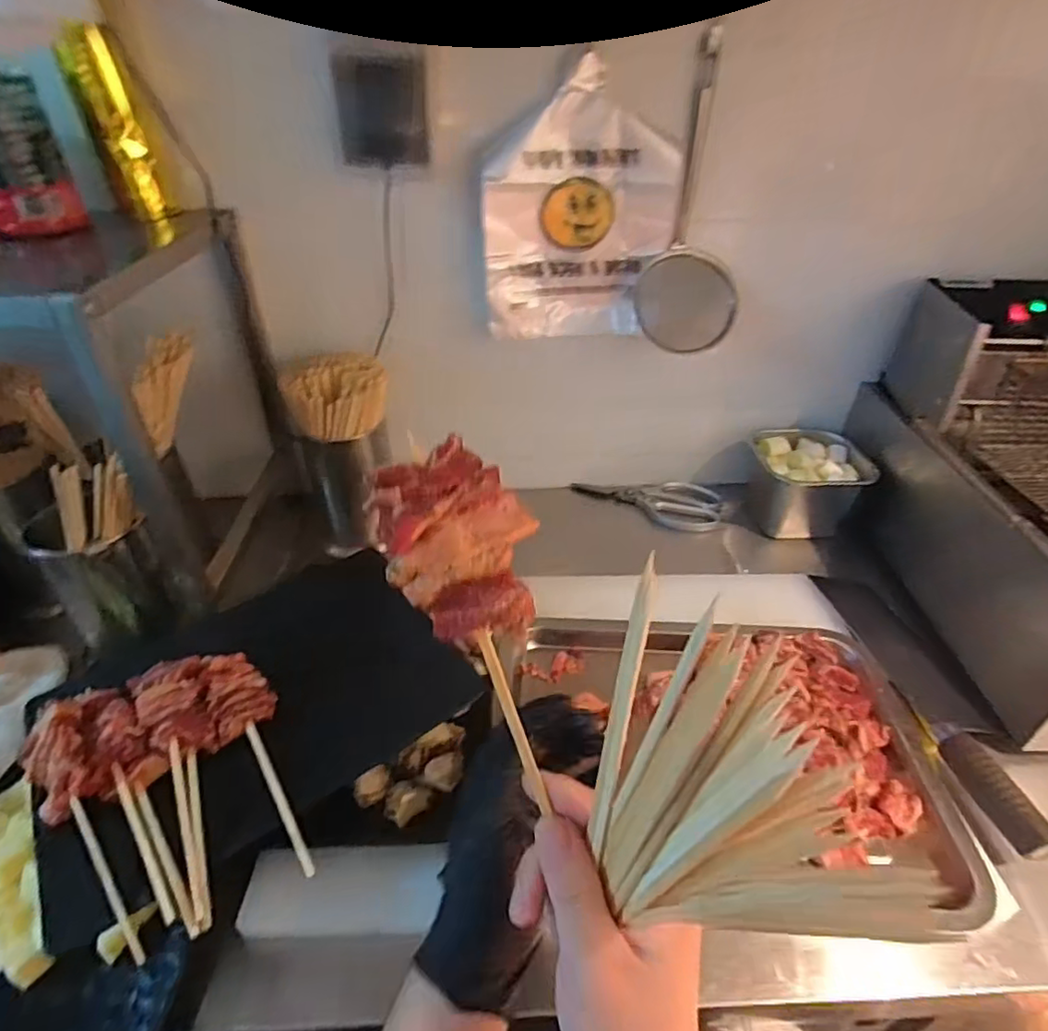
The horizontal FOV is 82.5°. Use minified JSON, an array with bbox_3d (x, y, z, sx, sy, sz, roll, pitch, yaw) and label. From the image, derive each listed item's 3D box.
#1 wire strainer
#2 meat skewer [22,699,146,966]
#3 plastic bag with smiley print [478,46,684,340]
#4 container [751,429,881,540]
[{"bbox_3d":[0.186,-0.315,0.618,0.110,0.278,0.053,3,38,2],"label":"wire strainer"},{"bbox_3d":[-0.286,0.201,0.387,0.038,0.022,0.188,-28,59,-32],"label":"meat skewer"},{"bbox_3d":[0.060,-0.309,0.627,0.201,0.234,0.020,-4,39,-7],"label":"plastic bag with smiley print"},{"bbox_3d":[0.358,-0.042,0.779,0.134,0.099,0.120,2,38,2],"label":"container"}]

